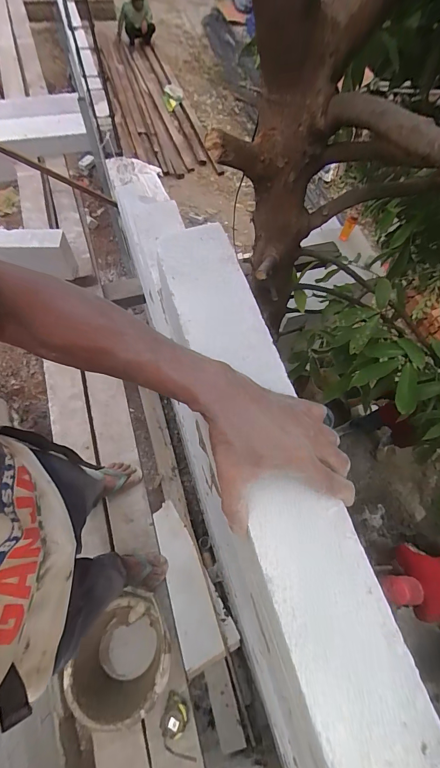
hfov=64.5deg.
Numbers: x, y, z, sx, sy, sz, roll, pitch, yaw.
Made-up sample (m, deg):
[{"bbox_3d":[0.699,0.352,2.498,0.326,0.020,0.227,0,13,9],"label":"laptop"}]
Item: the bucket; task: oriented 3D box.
[{"bbox_3d":[-0.284,0.831,1.105,0.275,0.304,0.322,40,71,14],"label":"bucket"}]

